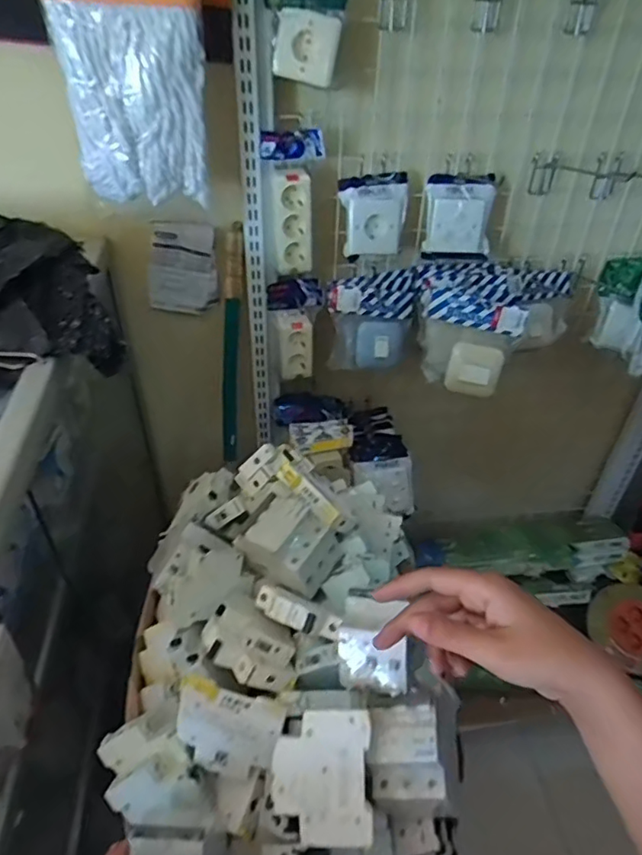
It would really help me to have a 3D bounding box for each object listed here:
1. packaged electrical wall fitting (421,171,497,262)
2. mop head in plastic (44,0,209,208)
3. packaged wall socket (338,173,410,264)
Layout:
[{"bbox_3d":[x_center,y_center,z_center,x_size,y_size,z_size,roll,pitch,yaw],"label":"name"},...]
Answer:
[{"bbox_3d":[0.240,-0.363,0.984,0.115,0.137,0.050,3,39,1],"label":"packaged electrical wall fitting"},{"bbox_3d":[-0.237,-0.429,0.728,0.172,0.247,0.037,3,39,2],"label":"mop head in plastic"},{"bbox_3d":[0.090,-0.358,0.951,0.111,0.121,0.046,-15,42,-20],"label":"packaged wall socket"}]

